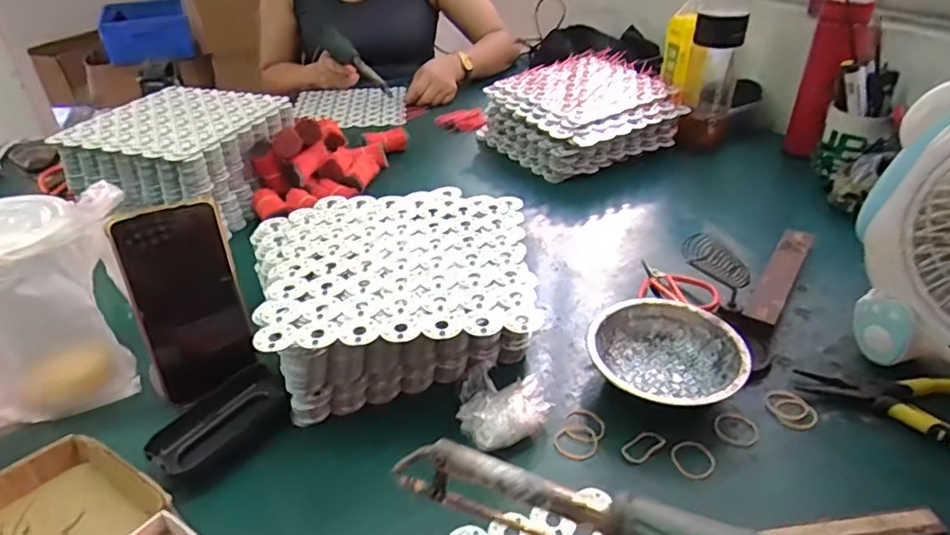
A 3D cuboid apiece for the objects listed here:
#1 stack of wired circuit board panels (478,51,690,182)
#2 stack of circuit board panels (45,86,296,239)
[{"bbox_3d":[0.170,-0.241,0.949,0.247,0.100,0.248,-20,39,-26],"label":"stack of wired circuit board panels"},{"bbox_3d":[-0.389,-0.157,0.815,0.228,0.100,0.214,10,36,15],"label":"stack of circuit board panels"}]

